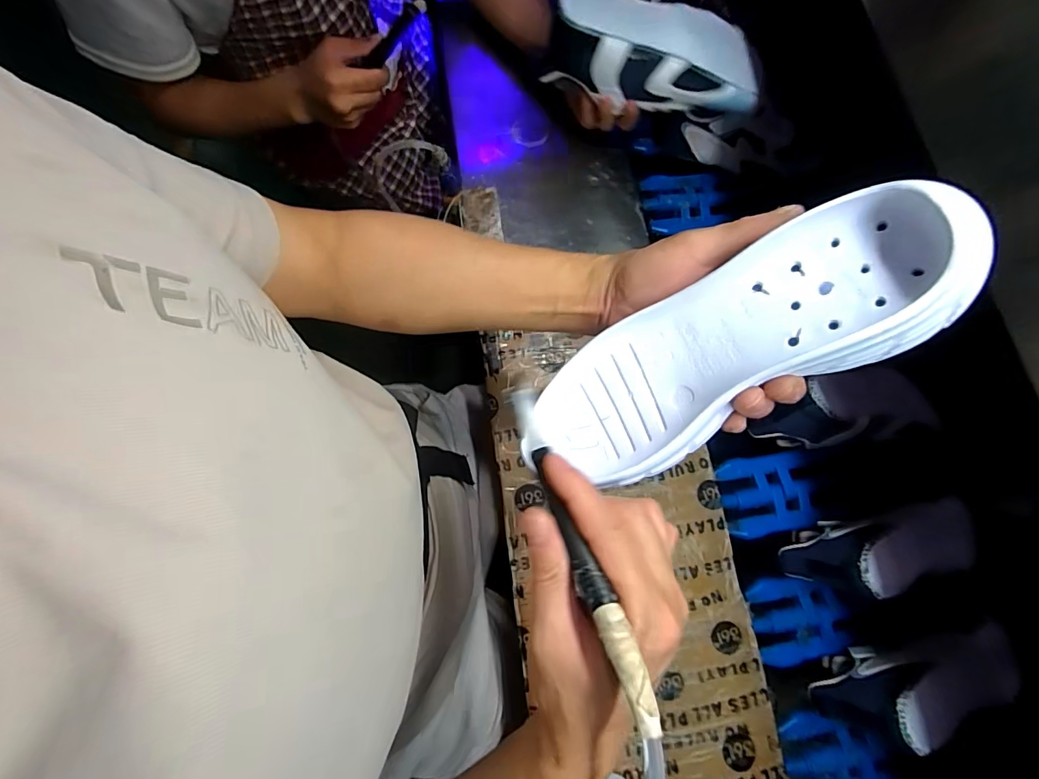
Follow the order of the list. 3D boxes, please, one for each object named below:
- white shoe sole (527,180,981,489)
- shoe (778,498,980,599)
[{"bbox_3d":[0.112,-0.018,0.272,0.253,0.032,0.089,-33,77,29],"label":"white shoe sole"},{"bbox_3d":[0.397,0.176,0.498,0.223,0.103,0.077,-9,77,-2],"label":"shoe"}]

